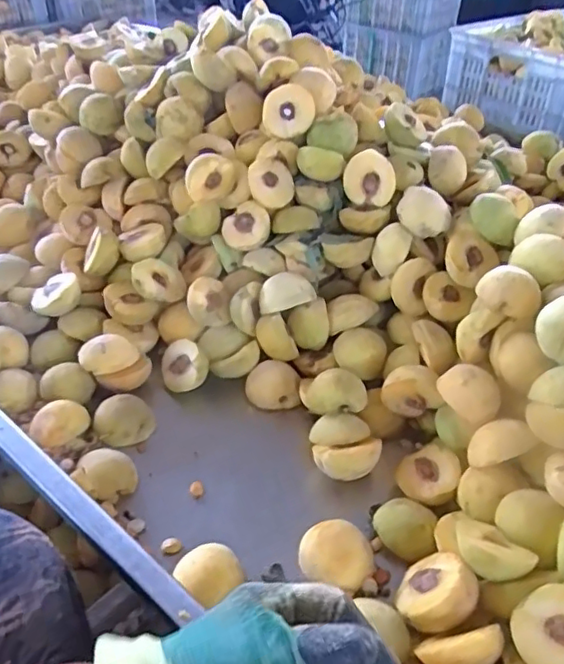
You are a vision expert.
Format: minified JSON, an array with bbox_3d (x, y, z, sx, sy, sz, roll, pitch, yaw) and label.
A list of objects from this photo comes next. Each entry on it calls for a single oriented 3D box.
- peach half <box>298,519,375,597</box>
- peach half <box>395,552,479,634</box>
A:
[{"bbox_3d":[0.044,0.188,0.491,0.058,0.039,0.052,11,39,10],"label":"peach half"},{"bbox_3d":[0.119,0.196,0.457,0.024,0.063,0.058,47,18,-8],"label":"peach half"}]

